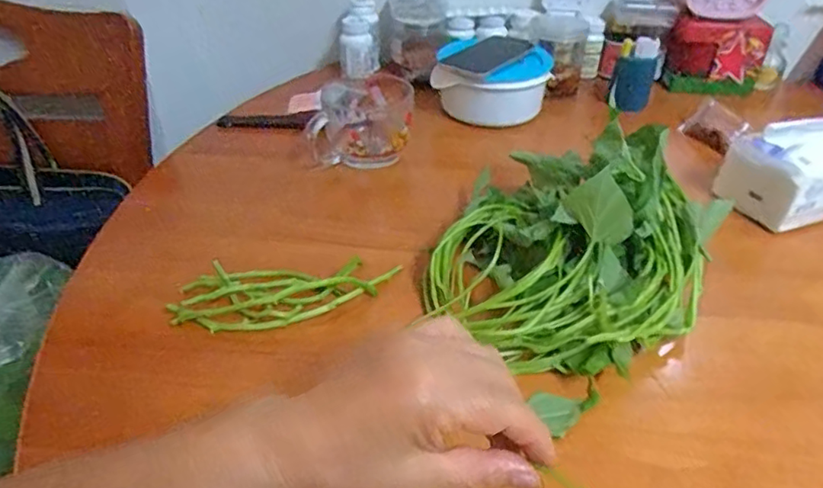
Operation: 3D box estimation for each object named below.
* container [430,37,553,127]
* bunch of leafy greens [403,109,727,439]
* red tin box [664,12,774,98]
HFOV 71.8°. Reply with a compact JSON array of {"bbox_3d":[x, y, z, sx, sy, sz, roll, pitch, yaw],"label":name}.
[{"bbox_3d":[0.112,-0.233,0.811,0.152,0.081,0.121,5,36,7],"label":"container"},{"bbox_3d":[0.129,-0.004,0.463,0.187,0.120,0.226,29,45,34],"label":"bunch of leafy greens"},{"bbox_3d":[0.469,-0.291,0.880,0.130,0.100,0.053,8,36,11],"label":"red tin box"}]

